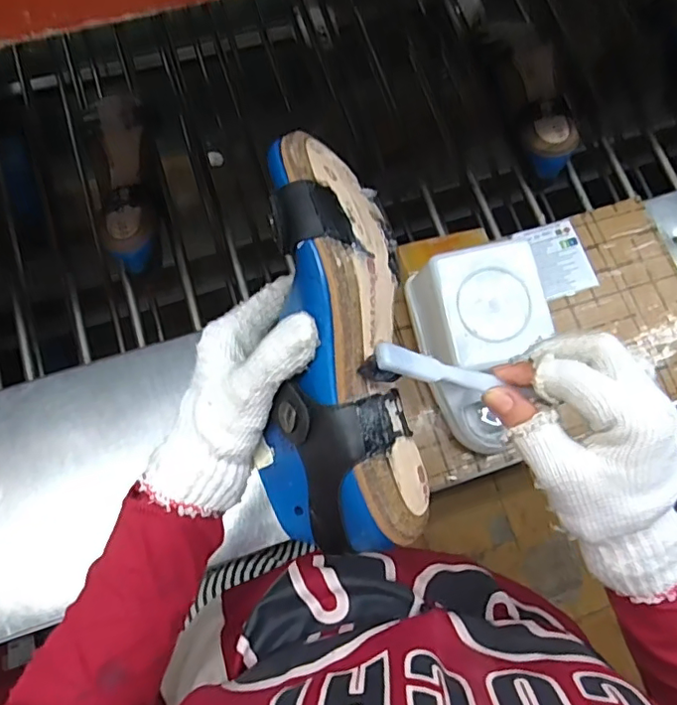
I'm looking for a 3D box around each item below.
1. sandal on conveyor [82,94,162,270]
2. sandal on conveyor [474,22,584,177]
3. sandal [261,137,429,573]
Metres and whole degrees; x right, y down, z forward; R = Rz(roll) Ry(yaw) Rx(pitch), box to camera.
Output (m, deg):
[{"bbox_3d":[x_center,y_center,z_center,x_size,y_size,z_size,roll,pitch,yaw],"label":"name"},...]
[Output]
[{"bbox_3d":[-0.239,-0.199,0.654,0.082,0.069,0.227,-16,75,-5],"label":"sandal on conveyor"},{"bbox_3d":[0.240,-0.324,0.707,0.070,0.077,0.225,-16,75,-5],"label":"sandal on conveyor"},{"bbox_3d":[-0.003,-0.005,0.303,0.082,0.067,0.224,-4,89,-2],"label":"sandal"}]

